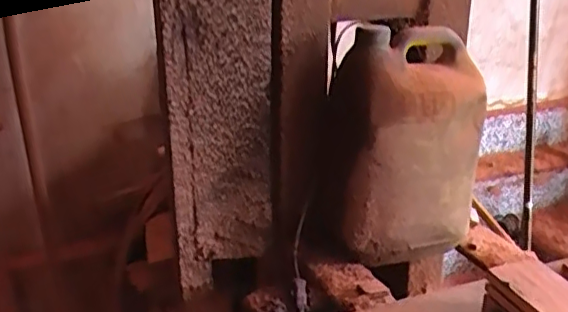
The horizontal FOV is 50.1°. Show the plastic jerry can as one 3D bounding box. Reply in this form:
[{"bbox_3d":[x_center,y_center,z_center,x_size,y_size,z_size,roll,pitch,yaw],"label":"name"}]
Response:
[{"bbox_3d":[0.148,-0.018,0.759,0.181,0.260,0.123,-5,22,-10],"label":"plastic jerry can"}]

